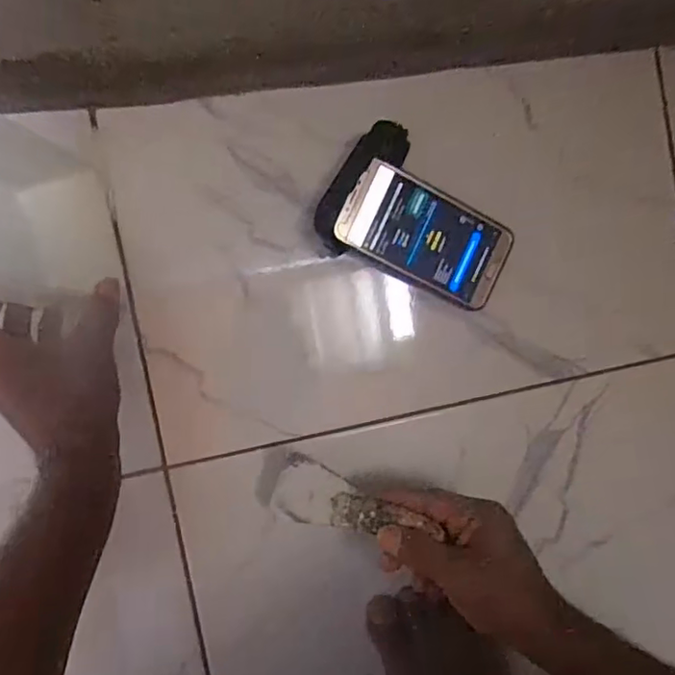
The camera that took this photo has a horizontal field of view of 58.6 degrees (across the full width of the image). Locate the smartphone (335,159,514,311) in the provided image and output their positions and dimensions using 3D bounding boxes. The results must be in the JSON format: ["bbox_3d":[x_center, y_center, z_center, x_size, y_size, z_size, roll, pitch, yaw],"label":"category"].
[{"bbox_3d":[0.075,-0.085,0.506,0.143,0.007,0.081,24,93,-12],"label":"smartphone"}]

